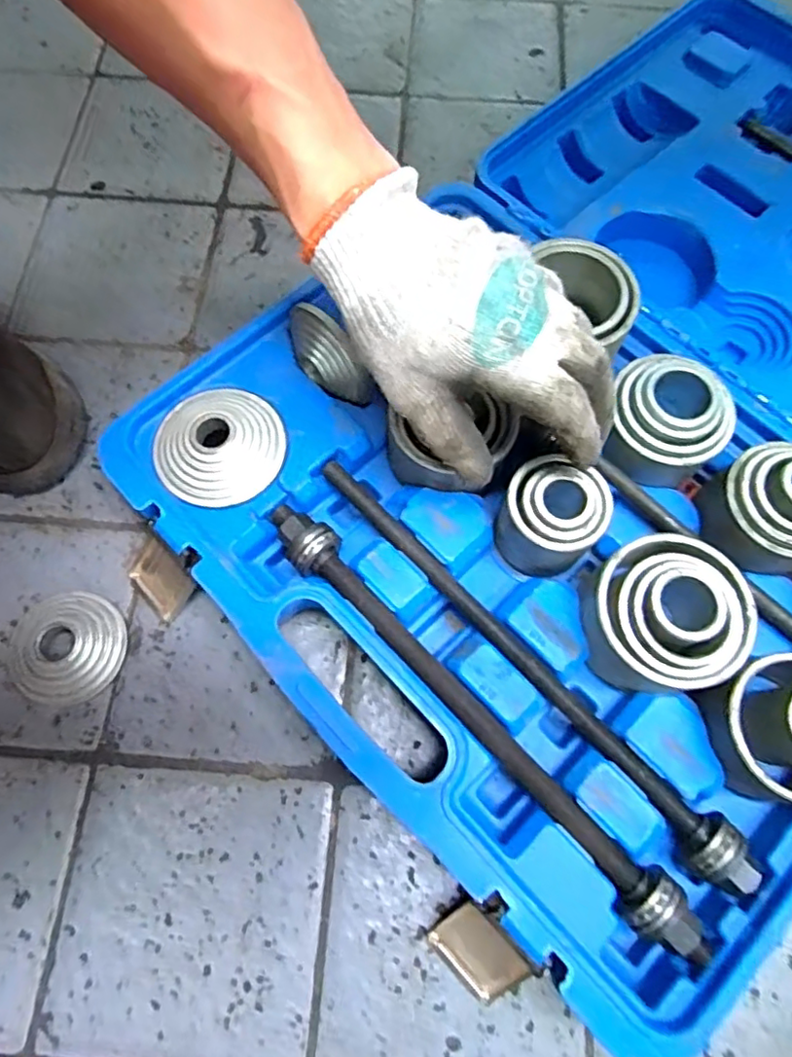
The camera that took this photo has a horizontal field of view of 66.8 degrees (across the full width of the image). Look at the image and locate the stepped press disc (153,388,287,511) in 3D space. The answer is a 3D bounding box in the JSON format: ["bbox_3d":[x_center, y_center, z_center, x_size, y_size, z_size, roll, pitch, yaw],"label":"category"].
[{"bbox_3d":[-0.120,-0.058,0.400,0.082,0.018,0.084,0,70,-1],"label":"stepped press disc"}]

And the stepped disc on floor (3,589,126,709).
[{"bbox_3d":[-0.222,0.077,0.395,0.076,0.022,0.071,0,71,0],"label":"stepped disc on floor"}]

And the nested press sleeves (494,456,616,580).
[{"bbox_3d":[0.098,-0.004,0.383,0.061,0.071,0.058,0,71,0],"label":"nested press sleeves"}]

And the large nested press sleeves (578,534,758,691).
[{"bbox_3d":[0.155,0.050,0.349,0.091,0.040,0.083,0,70,-1],"label":"large nested press sleeves"}]

